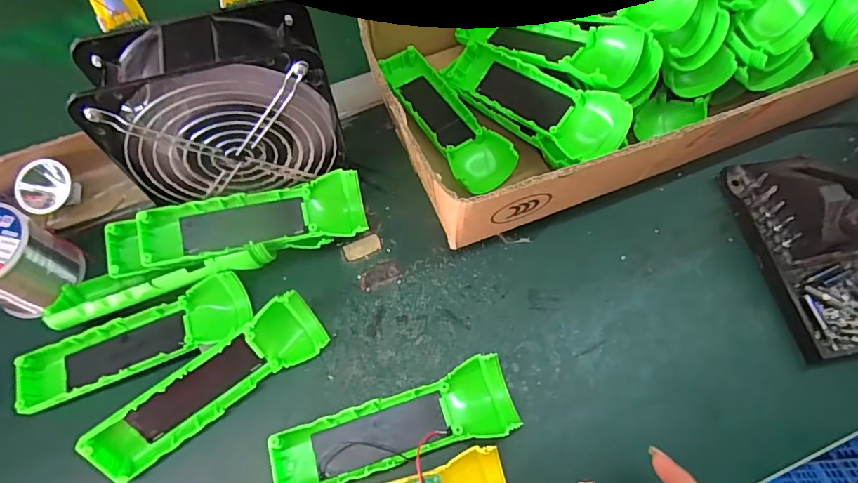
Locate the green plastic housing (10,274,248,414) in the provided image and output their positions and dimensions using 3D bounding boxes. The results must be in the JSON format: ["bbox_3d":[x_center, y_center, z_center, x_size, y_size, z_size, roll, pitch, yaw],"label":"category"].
[{"bbox_3d":[-0.214,0.073,0.357,0.163,0.023,0.043,-22,67,-8],"label":"green plastic housing"}]

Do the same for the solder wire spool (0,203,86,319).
[{"bbox_3d":[-0.310,0.016,0.361,0.062,0.063,0.063,20,68,10],"label":"solder wire spool"}]

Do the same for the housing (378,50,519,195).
[{"bbox_3d":[0.014,-0.111,0.420,0.049,0.030,0.162,-25,68,-10],"label":"housing"}]

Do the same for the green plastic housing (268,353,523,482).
[{"bbox_3d":[-0.022,0.125,0.327,0.163,0.025,0.047,-17,67,-6],"label":"green plastic housing"}]

